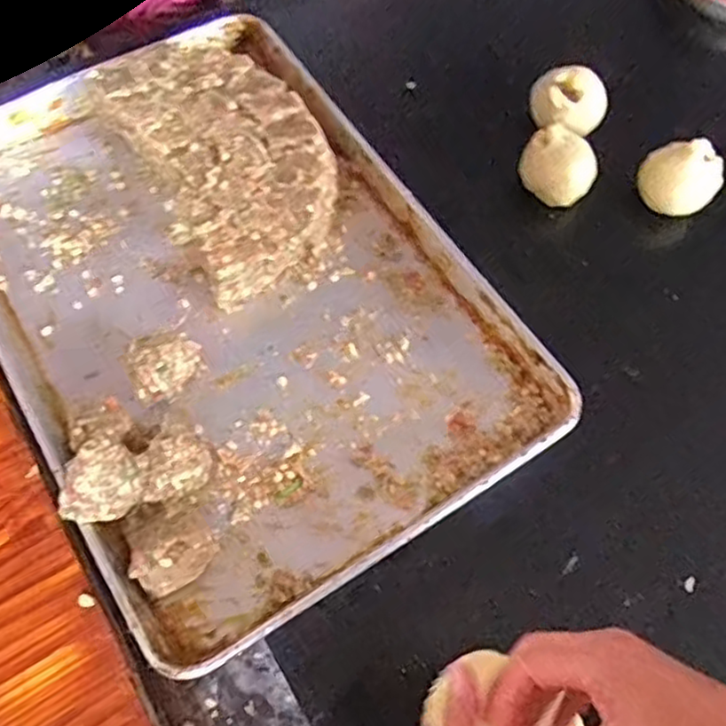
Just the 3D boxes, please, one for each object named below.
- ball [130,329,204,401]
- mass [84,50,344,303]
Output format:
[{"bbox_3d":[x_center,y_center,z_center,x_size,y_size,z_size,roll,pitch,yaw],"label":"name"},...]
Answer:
[{"bbox_3d":[-0.180,-0.001,0.621,0.057,0.047,0.069,39,70,16],"label":"ball"},{"bbox_3d":[-0.140,-0.214,0.718,0.177,0.063,0.296,-27,67,-13],"label":"mass"}]

